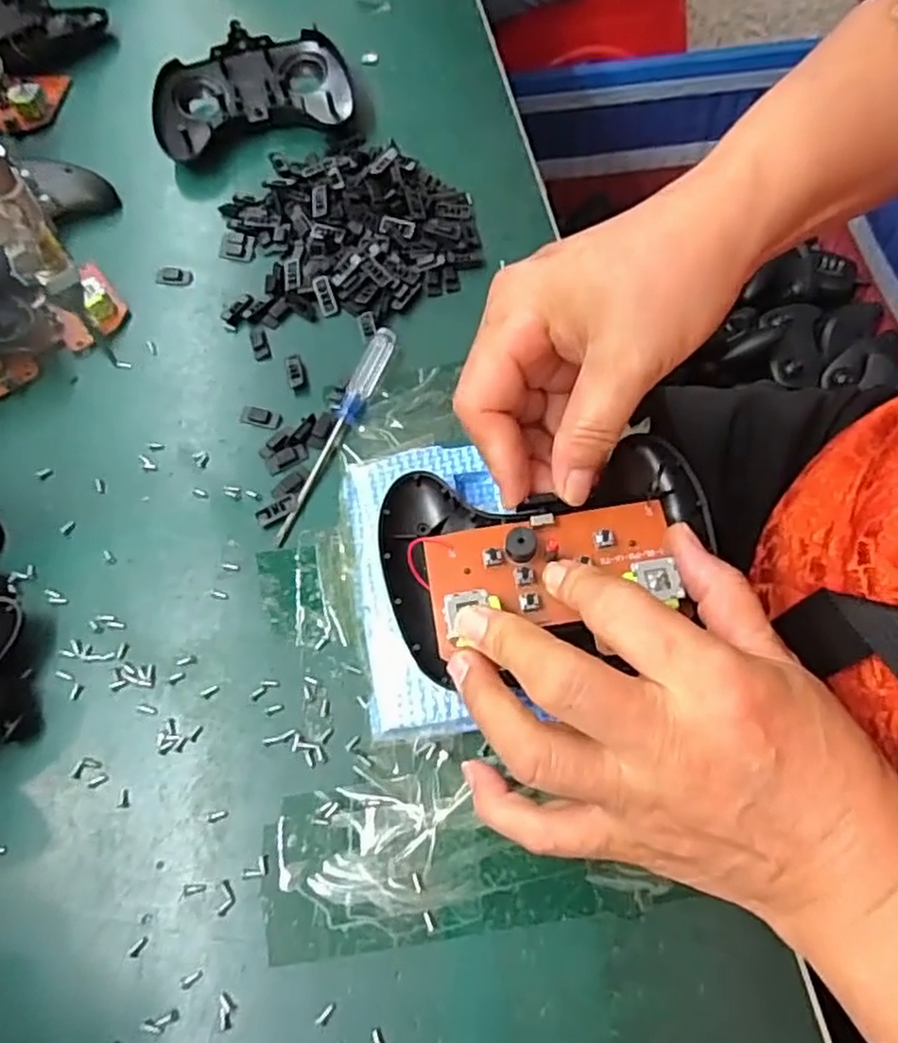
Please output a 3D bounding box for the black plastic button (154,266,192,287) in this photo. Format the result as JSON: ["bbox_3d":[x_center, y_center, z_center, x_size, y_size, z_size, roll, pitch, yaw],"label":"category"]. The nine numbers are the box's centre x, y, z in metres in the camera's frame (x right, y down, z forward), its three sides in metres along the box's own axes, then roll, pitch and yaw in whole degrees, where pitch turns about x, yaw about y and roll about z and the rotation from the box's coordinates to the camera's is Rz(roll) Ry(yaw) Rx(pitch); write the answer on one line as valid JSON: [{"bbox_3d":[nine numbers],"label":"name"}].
[{"bbox_3d":[-0.152,-0.136,0.388,0.021,0.004,0.011,8,64,7],"label":"black plastic button"}]

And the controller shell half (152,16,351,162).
[{"bbox_3d":[-0.125,-0.271,0.444,0.121,0.025,0.088,-15,64,-4],"label":"controller shell half"}]

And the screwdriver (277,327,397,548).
[{"bbox_3d":[-0.053,-0.043,0.331,0.011,0.010,0.119,20,67,13],"label":"screwdriver"}]

